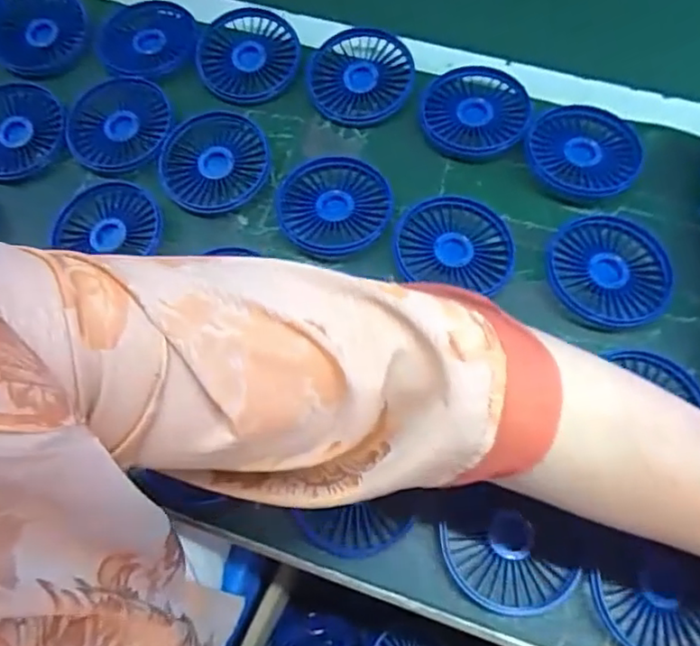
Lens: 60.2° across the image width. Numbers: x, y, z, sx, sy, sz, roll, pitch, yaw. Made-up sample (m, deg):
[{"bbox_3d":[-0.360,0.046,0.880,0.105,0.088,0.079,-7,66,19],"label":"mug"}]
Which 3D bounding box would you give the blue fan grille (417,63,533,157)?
[{"bbox_3d":[0.101,-0.173,0.488,0.083,0.012,0.086,-1,68,2],"label":"blue fan grille"}]

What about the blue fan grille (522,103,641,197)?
[{"bbox_3d":[0.181,-0.136,0.470,0.083,0.014,0.084,-1,68,2],"label":"blue fan grille"}]

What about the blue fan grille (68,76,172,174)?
[{"bbox_3d":[-0.191,-0.164,0.502,0.083,0.015,0.084,-1,68,2],"label":"blue fan grille"}]

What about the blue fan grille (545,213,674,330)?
[{"bbox_3d":[0.186,-0.037,0.434,0.084,0.017,0.088,-1,68,2],"label":"blue fan grille"}]

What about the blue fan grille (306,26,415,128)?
[{"bbox_3d":[0.009,-0.204,0.500,0.085,0.025,0.080,-1,68,2],"label":"blue fan grille"}]

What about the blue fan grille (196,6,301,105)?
[{"bbox_3d":[-0.087,-0.228,0.516,0.084,0.021,0.083,-5,68,0],"label":"blue fan grille"}]

